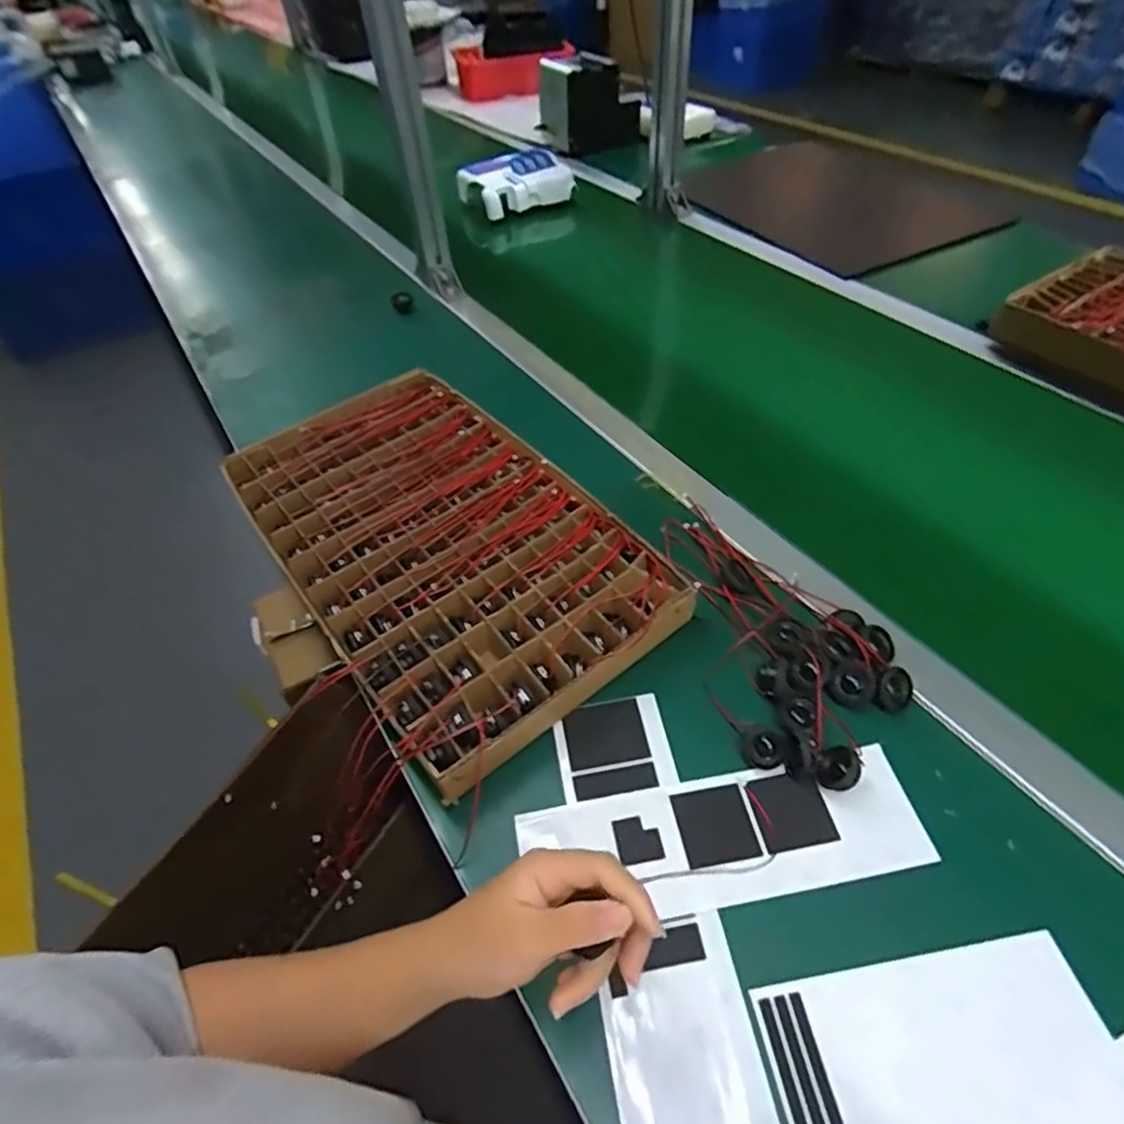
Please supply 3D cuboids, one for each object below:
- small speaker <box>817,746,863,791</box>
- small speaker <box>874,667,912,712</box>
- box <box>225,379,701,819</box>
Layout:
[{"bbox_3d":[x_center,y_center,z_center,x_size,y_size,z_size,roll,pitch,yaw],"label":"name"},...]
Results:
[{"bbox_3d":[0.190,0.143,0.446,0.025,0.020,0.029,24,55,23],"label":"small speaker"},{"bbox_3d":[0.246,0.095,0.482,0.030,0.009,0.033,39,78,-12],"label":"small speaker"},{"bbox_3d":[-0.118,-0.028,0.607,0.259,0.044,0.447,-33,54,-22],"label":"box"}]

